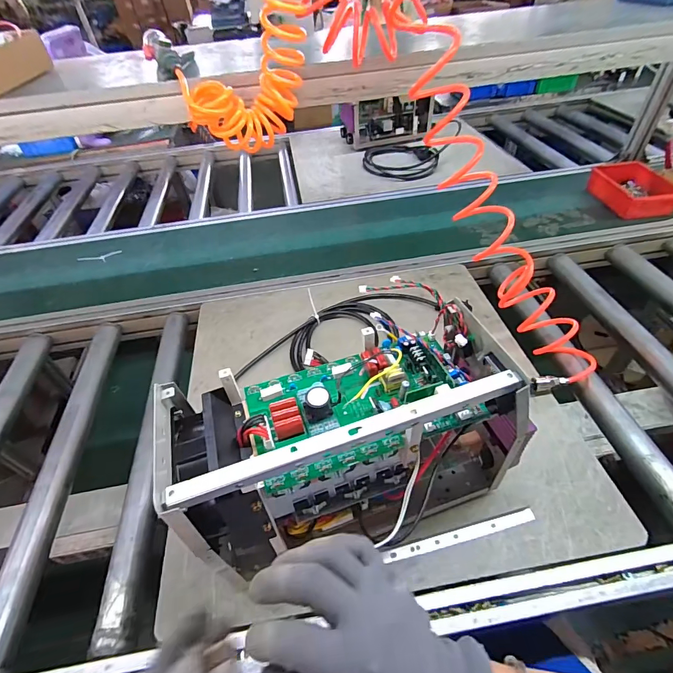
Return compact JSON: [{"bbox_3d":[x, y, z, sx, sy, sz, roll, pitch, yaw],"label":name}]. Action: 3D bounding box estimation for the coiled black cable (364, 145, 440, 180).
[{"bbox_3d":[0.213,-0.588,1.265,0.234,0.028,0.304,-7,46,-1],"label":"coiled black cable"}]

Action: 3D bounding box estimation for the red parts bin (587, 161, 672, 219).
[{"bbox_3d":[0.765,-0.390,0.997,0.140,0.060,0.222,-4,46,1],"label":"red parts bin"}]

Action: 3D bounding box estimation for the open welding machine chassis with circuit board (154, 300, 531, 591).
[{"bbox_3d":[0.019,0.129,0.438,0.346,0.240,0.143,-15,47,-9],"label":"open welding machine chassis with circuit board"}]

